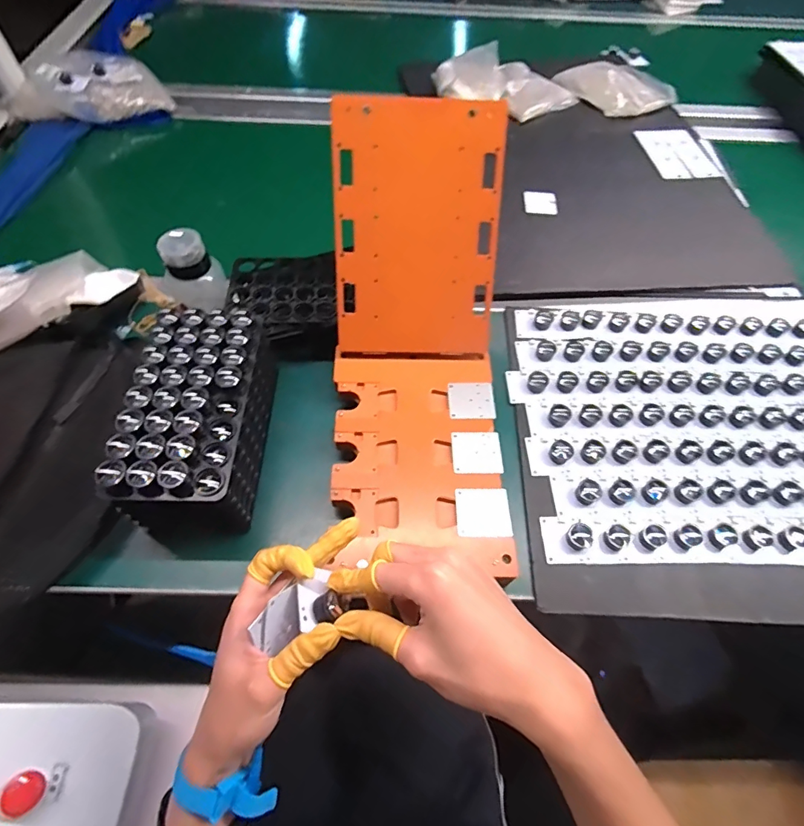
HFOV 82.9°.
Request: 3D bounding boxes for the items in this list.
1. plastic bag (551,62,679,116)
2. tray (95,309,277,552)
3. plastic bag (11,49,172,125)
[{"bbox_3d":[0.408,-0.625,0.868,0.159,0.024,0.184,-30,64,-18],"label":"plastic bag"},{"bbox_3d":[-0.189,0.012,0.432,0.100,0.103,0.202,2,60,-1],"label":"tray"},{"bbox_3d":[-0.547,-0.558,0.793,0.258,0.046,0.136,-19,61,-13],"label":"plastic bag"}]

